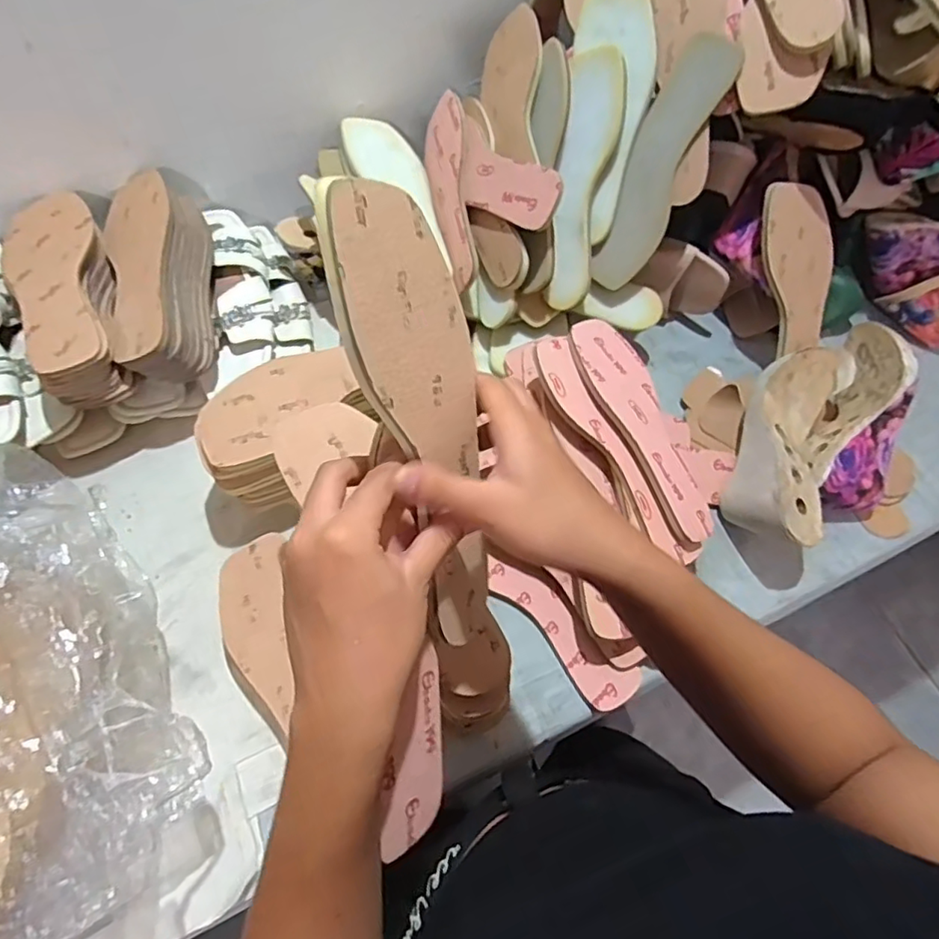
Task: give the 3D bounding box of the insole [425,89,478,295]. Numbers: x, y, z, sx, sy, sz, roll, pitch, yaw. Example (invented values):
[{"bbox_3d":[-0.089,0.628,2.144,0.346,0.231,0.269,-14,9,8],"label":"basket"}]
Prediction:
[{"bbox_3d":[-0.021,-0.308,0.669,0.018,0.071,0.230,3,78,-37],"label":"insole"}]

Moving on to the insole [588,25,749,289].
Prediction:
[{"bbox_3d":[0.190,-0.304,0.606,0.064,0.233,0.019,26,22,10],"label":"insole"}]

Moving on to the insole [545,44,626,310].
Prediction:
[{"bbox_3d":[0.119,-0.295,0.613,0.056,0.013,0.244,8,103,16],"label":"insole"}]

